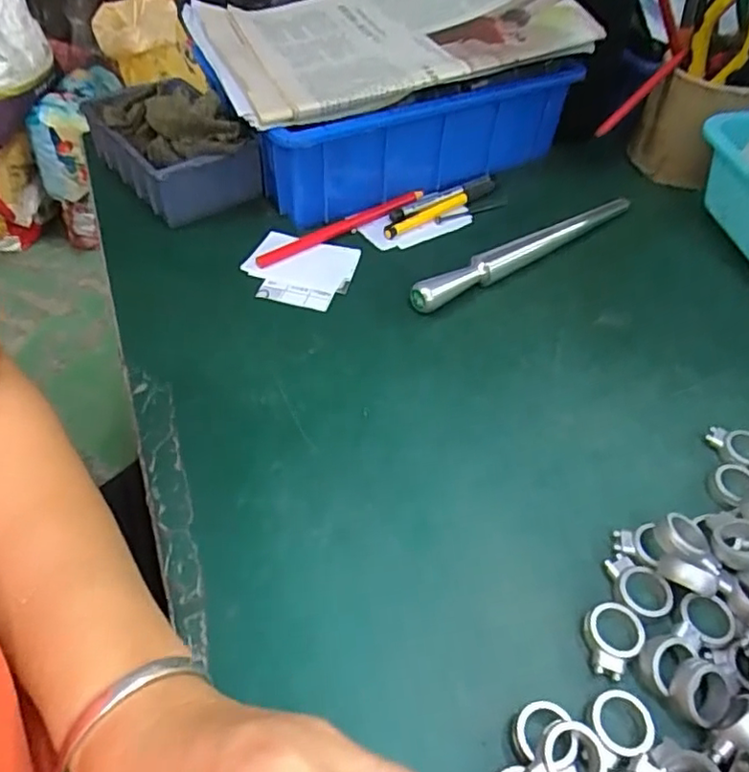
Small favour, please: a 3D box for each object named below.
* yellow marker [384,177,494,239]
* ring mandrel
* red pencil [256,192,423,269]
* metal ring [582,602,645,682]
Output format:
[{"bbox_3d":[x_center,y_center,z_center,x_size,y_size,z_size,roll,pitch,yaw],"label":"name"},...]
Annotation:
[{"bbox_3d":[0.058,-0.153,0.519,0.124,0.011,0.016,-32,57,-26],"label":"yellow marker"},{"bbox_3d":[0.125,-0.110,0.476,0.236,0.021,0.017,-28,55,-24],"label":"ring mandrel"},{"bbox_3d":[-0.026,-0.131,0.492,0.156,0.013,0.014,-26,55,-23],"label":"red pencil"},{"bbox_3d":[0.111,0.118,0.281,0.026,0.009,0.034,19,51,14],"label":"metal ring"}]

